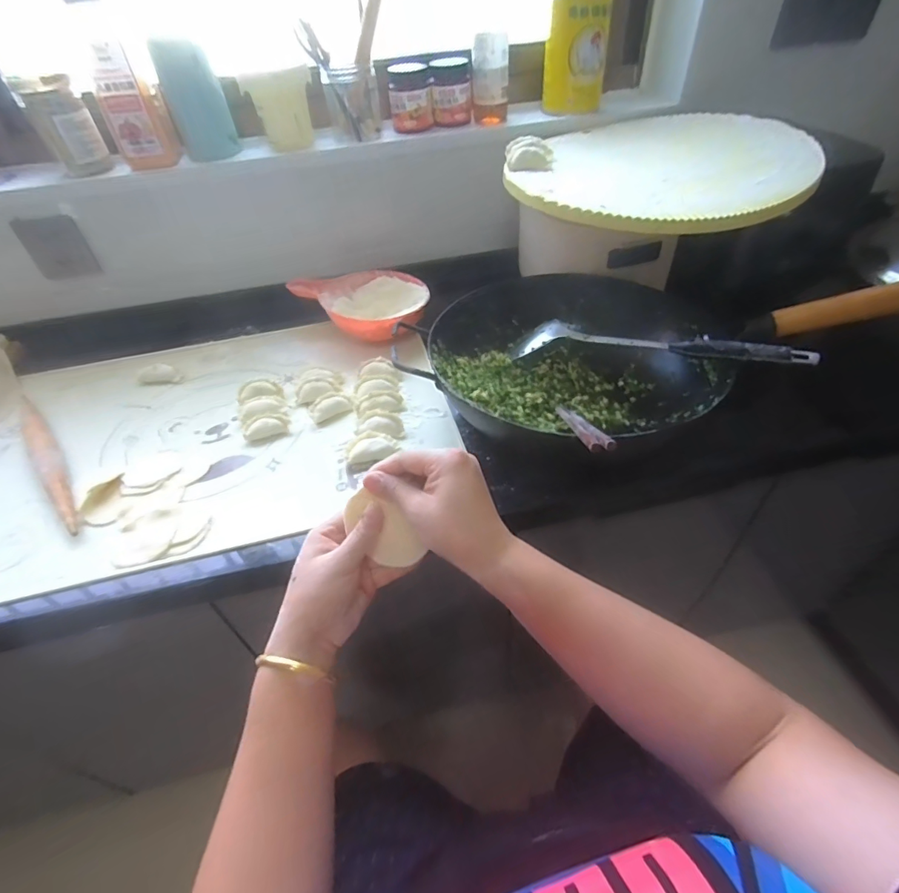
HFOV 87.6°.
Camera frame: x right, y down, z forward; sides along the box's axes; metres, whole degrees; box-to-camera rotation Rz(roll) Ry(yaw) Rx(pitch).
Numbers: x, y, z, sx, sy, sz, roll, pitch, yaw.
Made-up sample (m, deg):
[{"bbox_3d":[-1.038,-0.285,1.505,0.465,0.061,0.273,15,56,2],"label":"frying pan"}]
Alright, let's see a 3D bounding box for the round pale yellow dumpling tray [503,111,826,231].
[{"bbox_3d":[0.280,-0.386,0.637,0.374,0.050,0.393,-2,43,1],"label":"round pale yellow dumpling tray"}]

